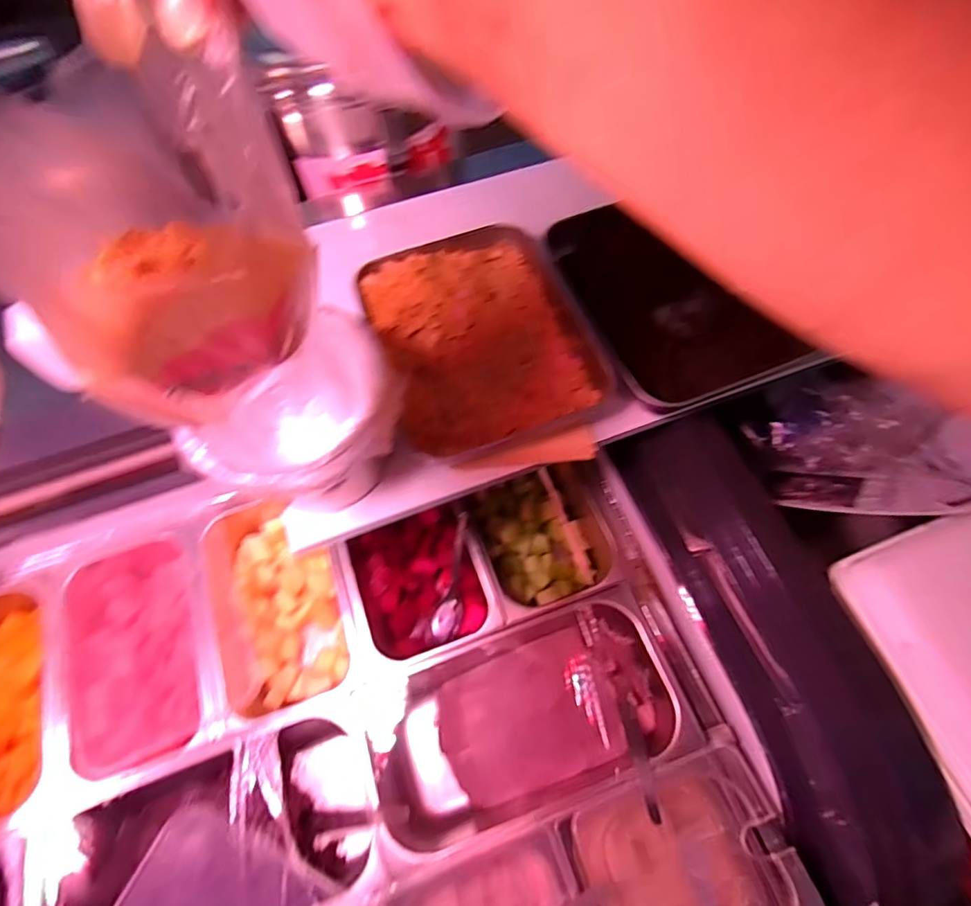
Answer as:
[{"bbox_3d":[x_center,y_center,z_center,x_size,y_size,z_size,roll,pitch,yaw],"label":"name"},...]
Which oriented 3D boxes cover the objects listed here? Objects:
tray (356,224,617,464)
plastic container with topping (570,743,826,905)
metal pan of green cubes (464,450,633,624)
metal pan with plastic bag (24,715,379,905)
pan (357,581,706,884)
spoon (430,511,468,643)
[{"bbox_3d":[-0.006,-0.123,0.516,0.198,0.047,0.255,-16,63,-7],"label":"tray"},{"bbox_3d":[0.189,0.393,0.489,0.190,0.092,0.169,-19,63,-8],"label":"plastic container with topping"},{"bbox_3d":[0.074,0.112,0.665,0.168,0.094,0.173,-19,63,-8],"label":"metal pan of green cubes"},{"bbox_3d":[-0.272,0.396,0.531,0.303,0.124,0.159,-19,63,-8],"label":"metal pan with plastic bag"},{"bbox_3d":[0.040,0.289,0.576,0.327,0.100,0.173,-19,63,-8],"label":"pan"},{"bbox_3d":[-0.041,0.150,0.642,0.037,0.033,0.163,10,103,7],"label":"spoon"}]

